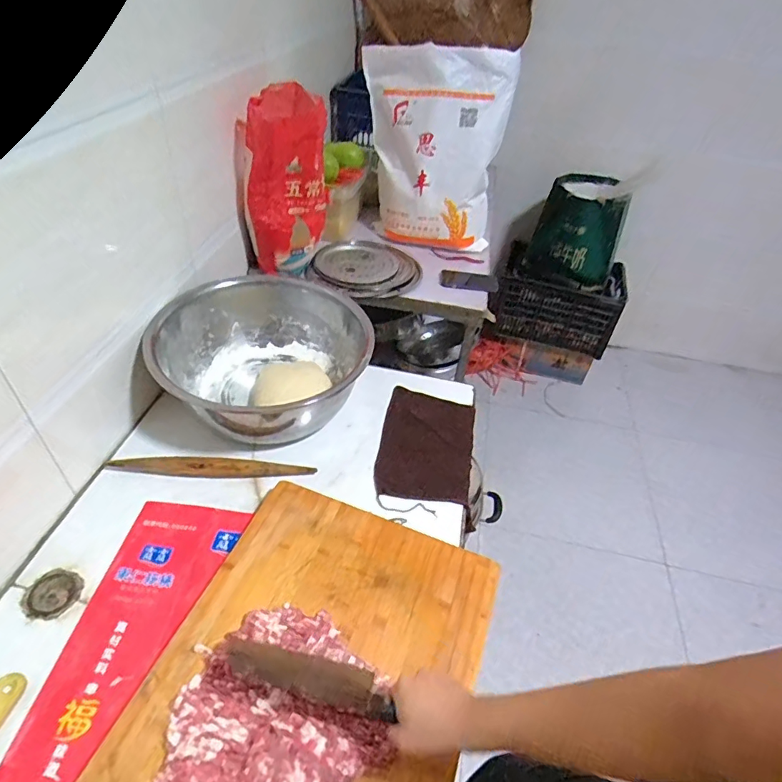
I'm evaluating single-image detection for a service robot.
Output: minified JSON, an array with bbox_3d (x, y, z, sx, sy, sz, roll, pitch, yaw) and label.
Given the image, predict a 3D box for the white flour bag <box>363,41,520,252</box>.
[{"bbox_3d":[0.105,-0.634,1.319,0.381,0.449,0.197,8,43,2],"label":"white flour bag"}]

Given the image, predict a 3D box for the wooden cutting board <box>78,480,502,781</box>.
[{"bbox_3d":[-0.104,0.374,0.569,0.365,0.022,0.554,18,45,11],"label":"wooden cutting board"}]

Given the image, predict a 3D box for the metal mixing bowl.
[{"bbox_3d":[-0.227,-0.068,0.948,0.358,0.179,0.363,3,43,-3],"label":"metal mixing bowl"}]

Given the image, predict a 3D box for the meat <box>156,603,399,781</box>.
[{"bbox_3d":[-0.136,0.360,0.554,0.239,0.034,0.212,-21,49,-26],"label":"meat"}]

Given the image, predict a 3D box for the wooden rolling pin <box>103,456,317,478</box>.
[{"bbox_3d":[-0.295,0.128,0.824,0.322,0.029,0.036,0,43,-6],"label":"wooden rolling pin"}]

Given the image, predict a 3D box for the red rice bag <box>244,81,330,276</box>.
[{"bbox_3d":[-0.249,-0.486,1.174,0.186,0.367,0.167,3,43,-4],"label":"red rice bag"}]

